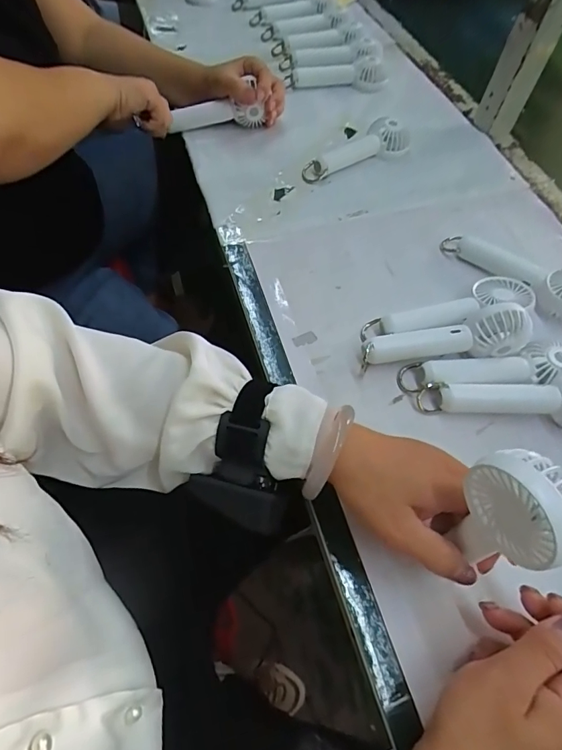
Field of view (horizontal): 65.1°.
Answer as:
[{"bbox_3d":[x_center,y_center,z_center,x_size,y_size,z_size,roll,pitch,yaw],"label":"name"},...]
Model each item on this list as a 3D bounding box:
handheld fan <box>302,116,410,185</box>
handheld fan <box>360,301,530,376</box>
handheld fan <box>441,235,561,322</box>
[{"bbox_3d":[0.097,-0.289,0.564,0.158,0.030,0.042,-26,63,-17],"label":"handheld fan"},{"bbox_3d":[0.147,-0.035,0.392,0.143,0.048,0.032,-3,59,-4],"label":"handheld fan"},{"bbox_3d":[0.248,-0.108,0.464,0.164,0.033,0.047,30,61,14],"label":"handheld fan"}]

